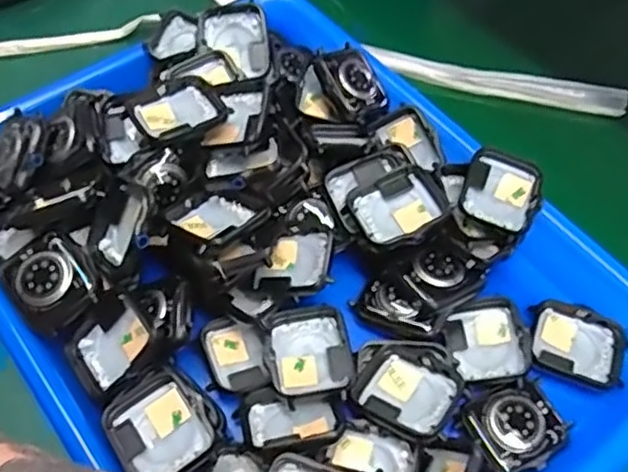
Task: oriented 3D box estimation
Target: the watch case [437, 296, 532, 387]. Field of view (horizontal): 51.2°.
[{"bbox_3d":[0.080,0.051,0.312,0.039,0.014,0.041,-8,58,-7],"label":"watch case"}]

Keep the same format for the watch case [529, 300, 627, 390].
[{"bbox_3d":[0.126,0.052,0.315,0.044,0.008,0.036,19,58,10],"label":"watch case"}]

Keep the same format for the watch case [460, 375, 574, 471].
[{"bbox_3d":[0.090,0.084,0.290,0.040,0.006,0.036,-21,60,-15],"label":"watch case"}]

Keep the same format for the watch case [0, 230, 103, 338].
[{"bbox_3d":[-0.118,0.020,0.294,0.035,0.012,0.040,-37,65,-23],"label":"watch case"}]

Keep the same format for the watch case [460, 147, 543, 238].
[{"bbox_3d":[0.094,-0.022,0.329,0.037,0.012,0.040,20,59,11],"label":"watch case"}]

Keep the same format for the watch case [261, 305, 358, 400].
[{"bbox_3d":[-0.002,0.055,0.302,0.038,0.015,0.043,-9,58,-8],"label":"watch case"}]

